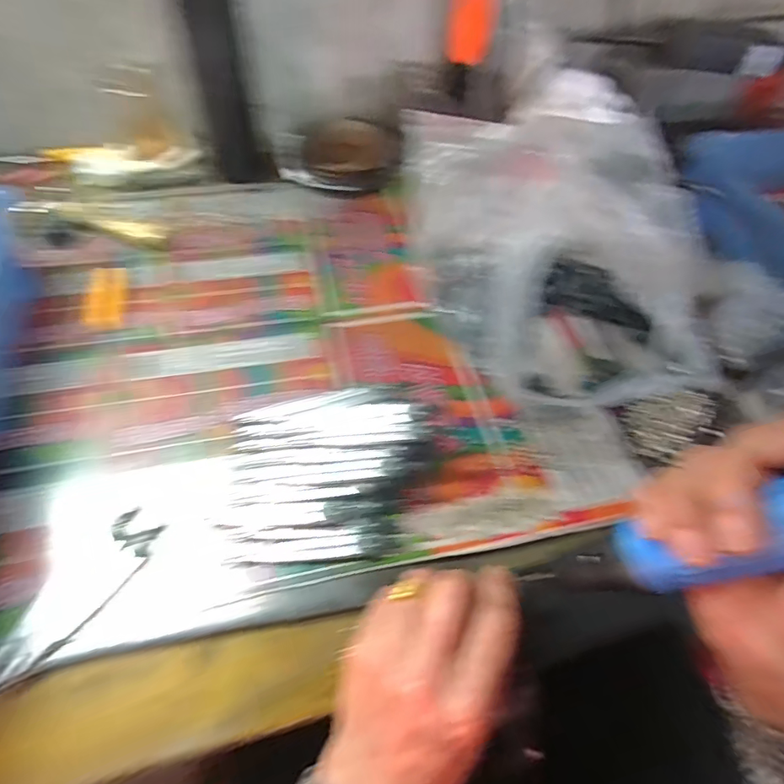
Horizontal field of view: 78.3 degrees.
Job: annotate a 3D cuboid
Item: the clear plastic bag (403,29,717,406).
[{"bbox_3d":[0.148,-0.164,0.453,0.238,0.130,0.355,-10,54,-12],"label":"clear plastic bag"}]

